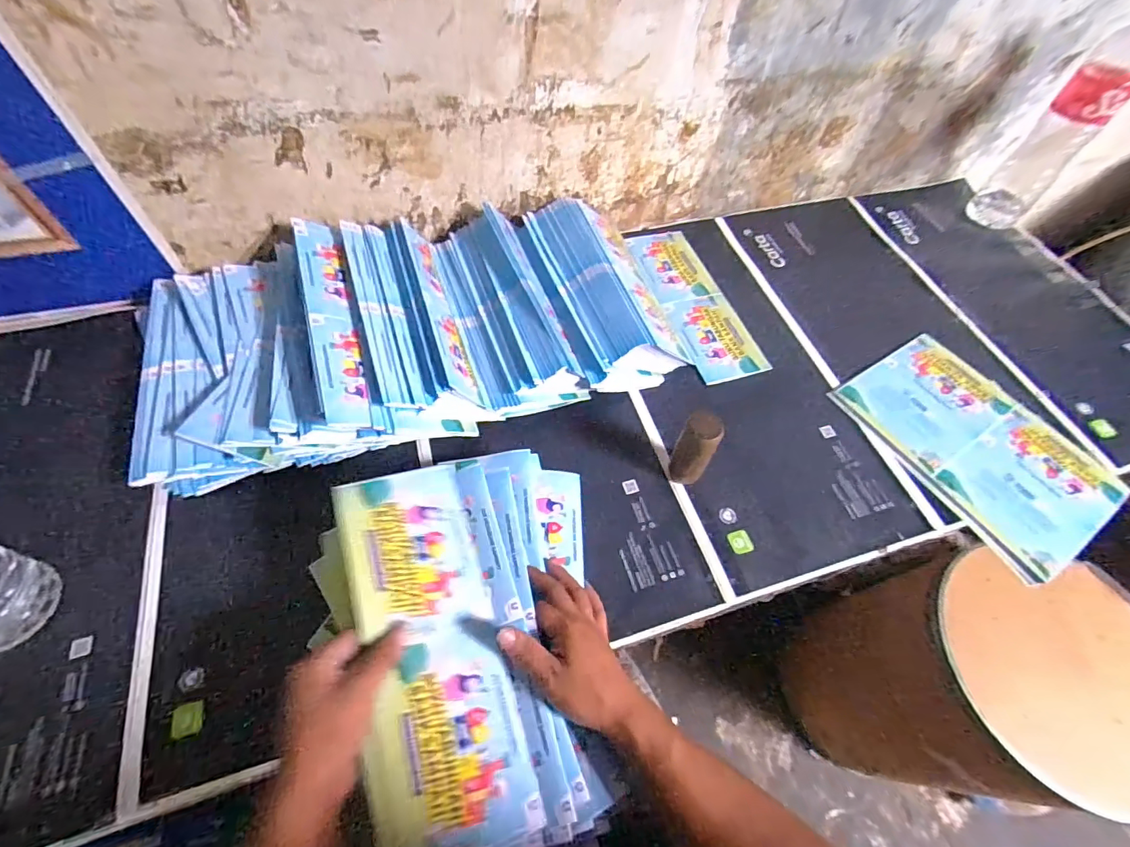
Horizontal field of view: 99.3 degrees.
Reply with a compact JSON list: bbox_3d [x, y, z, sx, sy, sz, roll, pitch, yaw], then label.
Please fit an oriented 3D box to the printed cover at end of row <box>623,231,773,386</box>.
[{"bbox_3d":[0.196,-0.194,0.740,0.114,0.010,0.308,-15,61,-14],"label":"printed cover at end of row"}]

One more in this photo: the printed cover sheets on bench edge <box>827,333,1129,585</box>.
[{"bbox_3d":[0.540,0.018,0.631,0.221,0.017,0.304,-28,64,-20],"label":"printed cover sheets on bench edge"}]

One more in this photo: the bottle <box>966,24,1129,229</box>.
[{"bbox_3d":[0.844,-0.488,0.825,0.075,0.332,0.092,-36,67,-23],"label":"bottle"}]

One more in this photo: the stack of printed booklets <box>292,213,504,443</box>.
[{"bbox_3d":[-0.220,-0.128,0.604,0.166,0.088,0.326,-17,61,-15],"label":"stack of printed booklets"}]

